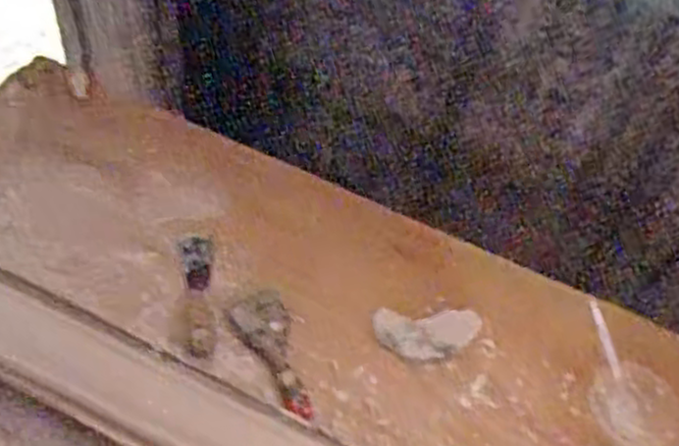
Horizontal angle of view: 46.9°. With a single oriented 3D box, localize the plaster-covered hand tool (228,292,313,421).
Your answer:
[{"bbox_3d":[-0.063,0.140,0.841,0.059,0.017,0.152,-21,58,-23],"label":"plaster-covered hand tool"}]

